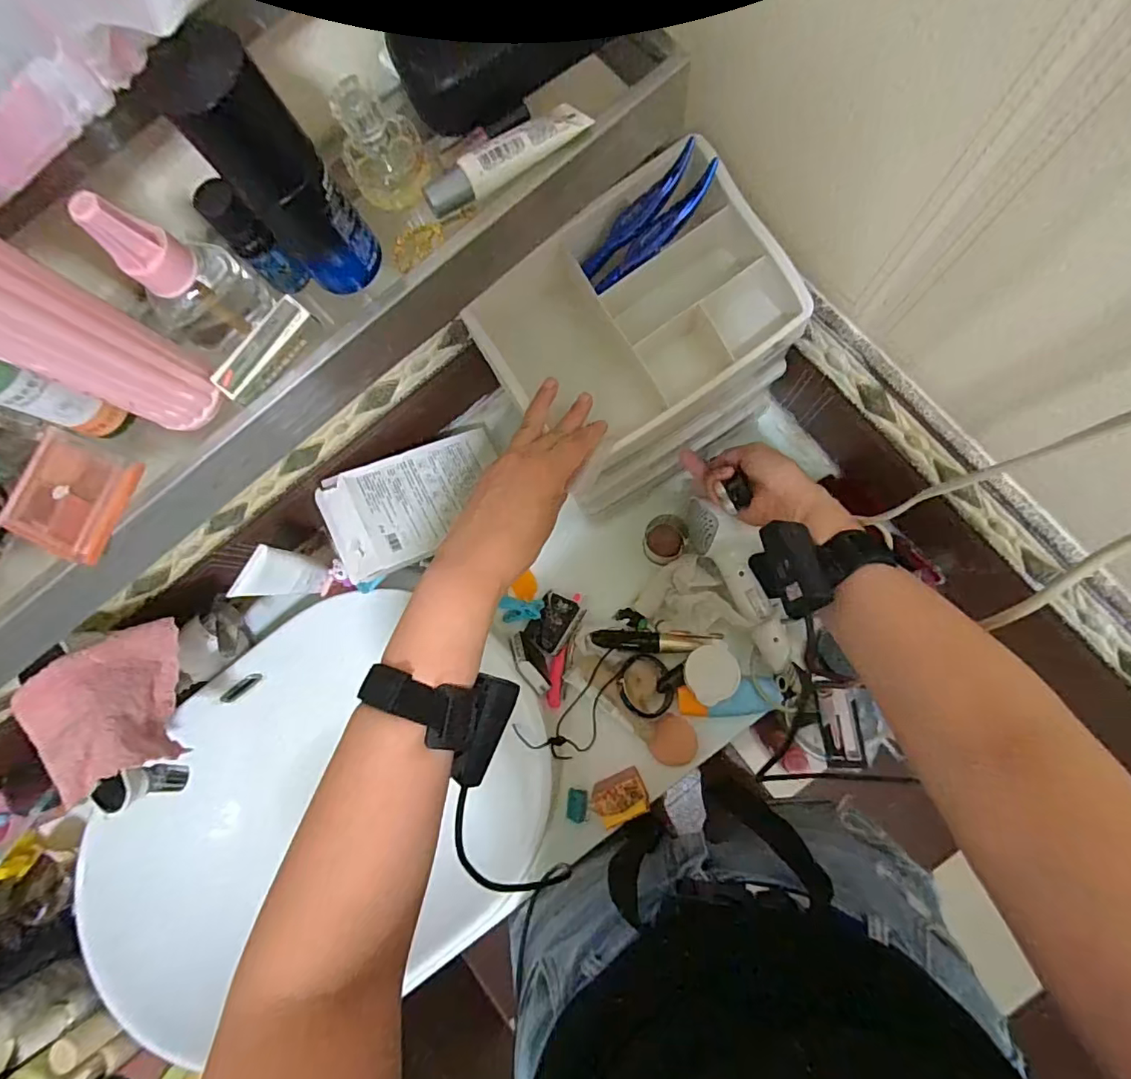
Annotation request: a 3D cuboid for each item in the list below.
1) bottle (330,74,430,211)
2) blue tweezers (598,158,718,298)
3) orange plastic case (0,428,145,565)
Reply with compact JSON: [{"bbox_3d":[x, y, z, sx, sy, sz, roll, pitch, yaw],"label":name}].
[{"bbox_3d":[-0.099,-0.210,0.288,0.041,0.051,0.031,-29,80,2],"label":"bottle"},{"bbox_3d":[0.071,-0.239,0.422,0.120,0.019,0.016,-33,78,39],"label":"blue tweezers"},{"bbox_3d":[-0.276,-0.024,0.300,0.063,0.016,0.062,19,85,8],"label":"orange plastic case"}]

